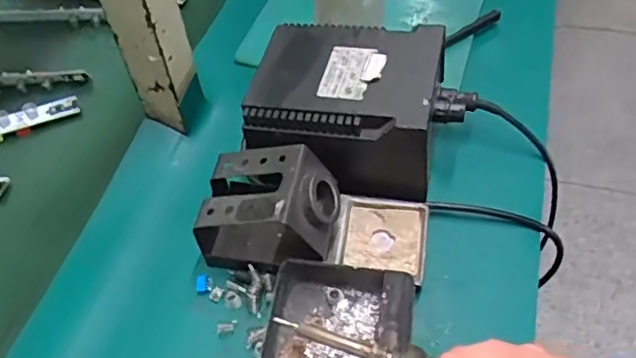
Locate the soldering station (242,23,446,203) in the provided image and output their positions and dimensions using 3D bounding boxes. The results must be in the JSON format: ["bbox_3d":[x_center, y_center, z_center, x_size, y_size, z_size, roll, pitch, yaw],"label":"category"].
[{"bbox_3d":[0.022,-0.056,0.455,0.143,0.094,0.117,9,54,9],"label":"soldering station"}]

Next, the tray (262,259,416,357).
[{"bbox_3d":[0.013,0.095,0.374,0.094,0.036,0.077,8,53,9],"label":"tray"}]

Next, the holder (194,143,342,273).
[{"bbox_3d":[-0.033,0.023,0.412,0.094,0.071,0.067,8,53,9],"label":"holder"}]

